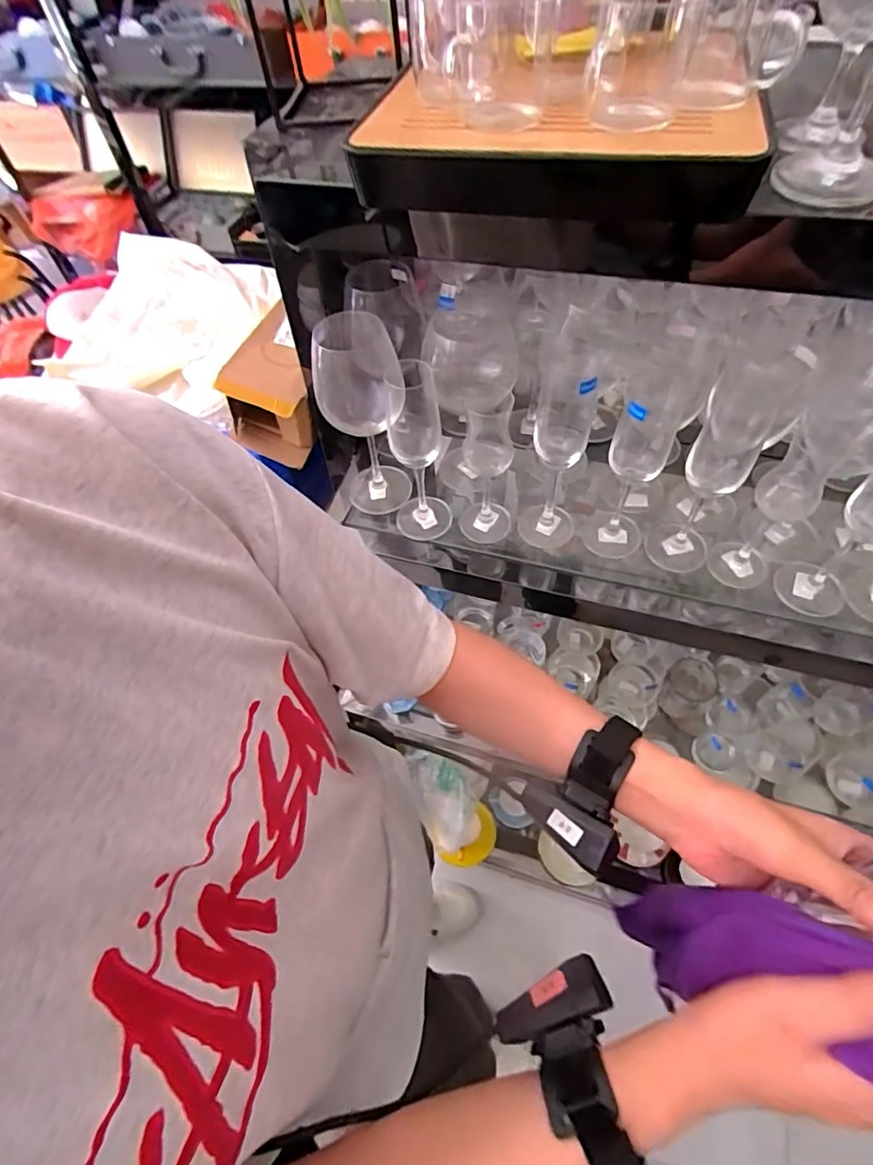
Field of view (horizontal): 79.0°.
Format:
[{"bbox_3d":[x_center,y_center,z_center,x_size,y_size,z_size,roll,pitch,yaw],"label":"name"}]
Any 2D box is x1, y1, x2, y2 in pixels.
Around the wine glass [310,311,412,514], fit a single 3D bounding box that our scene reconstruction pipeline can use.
[{"bbox_3d":[-0.080,-0.179,0.616,0.087,0.238,0.080,-10,56,-2],"label":"wine glass"}]

